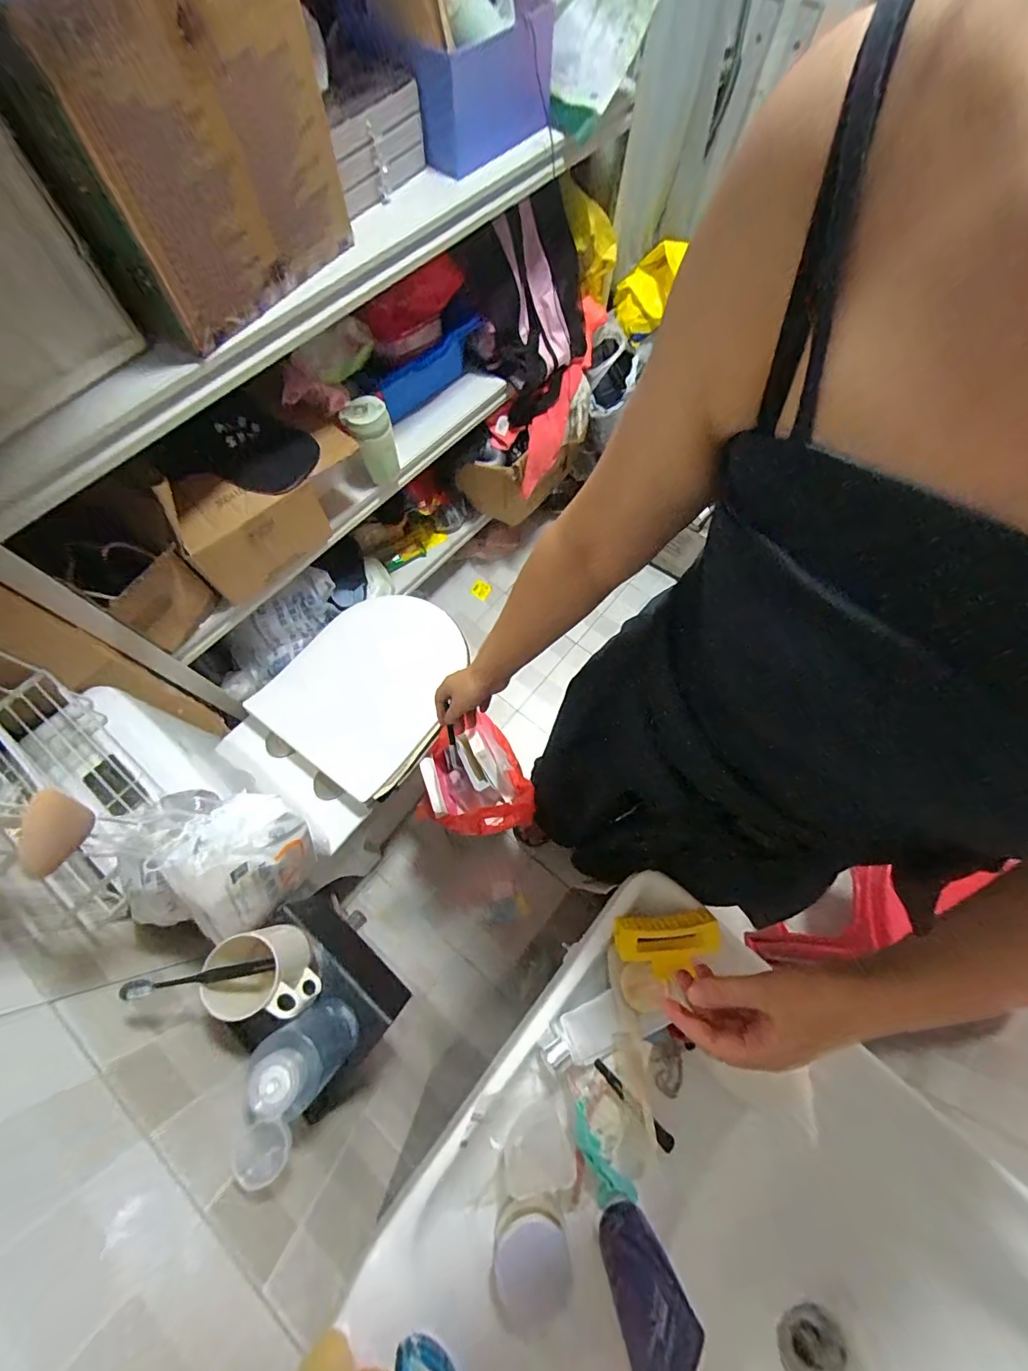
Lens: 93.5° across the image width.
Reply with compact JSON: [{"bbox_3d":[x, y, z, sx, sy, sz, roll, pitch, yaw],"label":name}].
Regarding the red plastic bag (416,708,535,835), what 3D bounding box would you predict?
[{"bbox_3d":[-0.086,0.179,0.977,0.198,0.206,0.226,-19,71,-8],"label":"red plastic bag"}]

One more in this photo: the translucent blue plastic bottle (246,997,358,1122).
[{"bbox_3d":[-0.216,0.383,0.507,0.073,0.140,0.061,38,73,12],"label":"translucent blue plastic bottle"}]

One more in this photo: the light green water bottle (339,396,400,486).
[{"bbox_3d":[-0.281,-0.484,0.967,0.088,0.151,0.069,-38,74,-14],"label":"light green water bottle"}]

